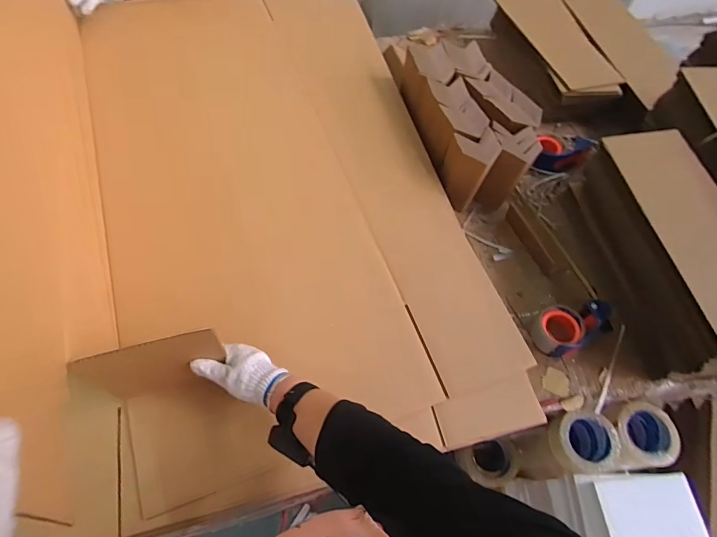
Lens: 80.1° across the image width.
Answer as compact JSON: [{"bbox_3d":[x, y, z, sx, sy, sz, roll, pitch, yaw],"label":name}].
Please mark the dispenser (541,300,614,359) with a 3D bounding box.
[{"bbox_3d":[0.452,0.108,0.880,0.180,0.069,0.099,-25,66,-16],"label":"dispenser"}]

